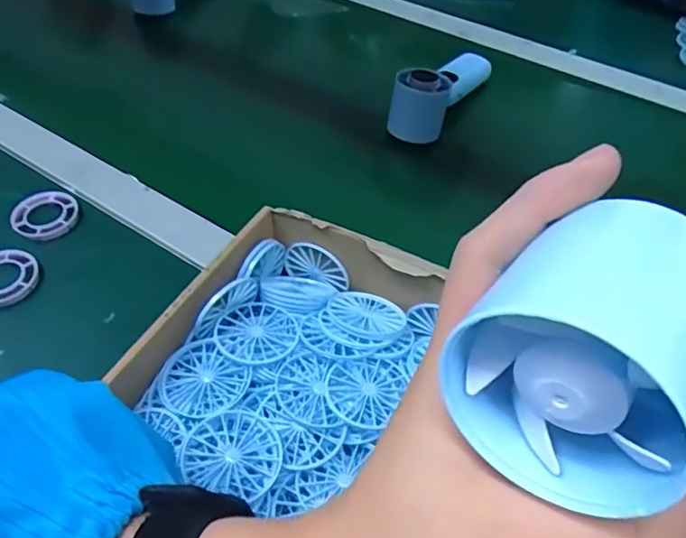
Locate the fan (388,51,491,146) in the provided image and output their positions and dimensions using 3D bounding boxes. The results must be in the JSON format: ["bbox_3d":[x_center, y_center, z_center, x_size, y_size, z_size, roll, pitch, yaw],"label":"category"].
[{"bbox_3d":[0.102,-0.189,0.576,0.047,0.054,0.145,27,55,19],"label":"fan"}]

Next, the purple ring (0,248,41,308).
[{"bbox_3d":[-0.262,0.008,0.437,0.046,0.013,0.053,24,53,5],"label":"purple ring"}]

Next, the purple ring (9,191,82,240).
[{"bbox_3d":[-0.254,-0.047,0.485,0.051,0.009,0.051,1,51,-1],"label":"purple ring"}]

